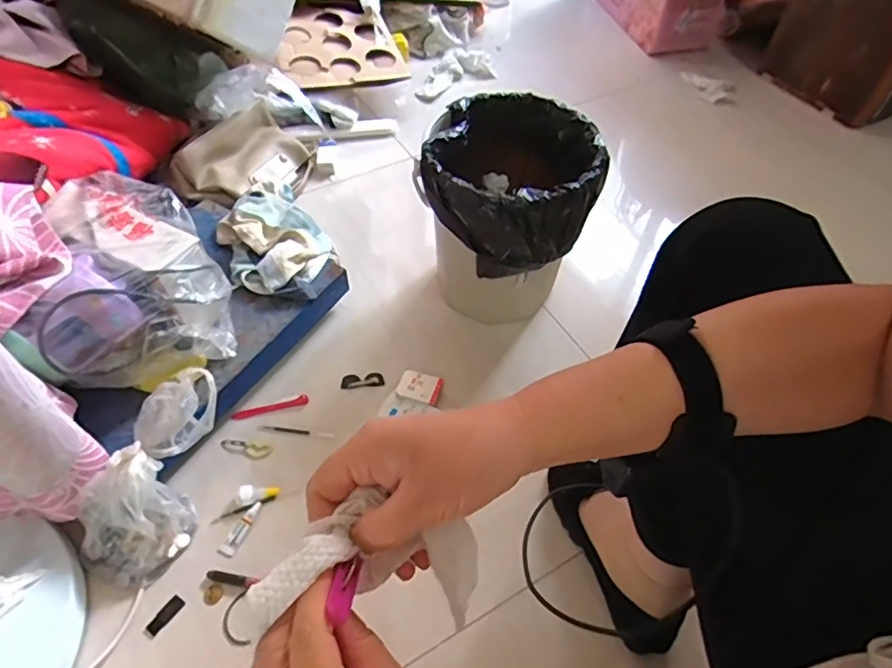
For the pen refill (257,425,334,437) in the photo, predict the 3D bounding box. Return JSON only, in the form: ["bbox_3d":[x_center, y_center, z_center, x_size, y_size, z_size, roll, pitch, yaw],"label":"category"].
[{"bbox_3d":[-0.208,0.135,0.794,0.106,0.005,0.008,6,53,4],"label":"pen refill"}]

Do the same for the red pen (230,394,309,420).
[{"bbox_3d":[-0.250,0.105,0.813,0.105,0.005,0.015,-14,54,-10],"label":"red pen"}]

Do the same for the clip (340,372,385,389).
[{"bbox_3d":[-0.123,0.068,0.843,0.063,0.007,0.023,-4,53,-3],"label":"clip"}]

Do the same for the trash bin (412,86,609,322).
[{"bbox_3d":[0.090,-0.166,0.844,0.225,0.264,0.237,15,54,10],"label":"trash bin"}]

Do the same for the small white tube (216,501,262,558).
[{"bbox_3d":[-0.251,0.241,0.705,0.019,0.006,0.070,24,56,16],"label":"small white tube"}]

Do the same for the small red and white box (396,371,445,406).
[{"bbox_3d":[-0.038,0.077,0.828,0.062,0.007,0.047,16,54,10],"label":"small red and white box"}]

